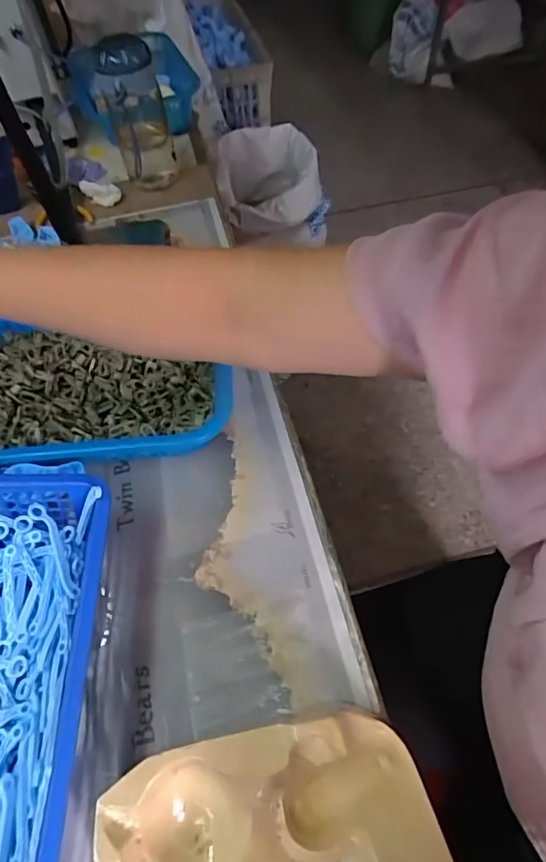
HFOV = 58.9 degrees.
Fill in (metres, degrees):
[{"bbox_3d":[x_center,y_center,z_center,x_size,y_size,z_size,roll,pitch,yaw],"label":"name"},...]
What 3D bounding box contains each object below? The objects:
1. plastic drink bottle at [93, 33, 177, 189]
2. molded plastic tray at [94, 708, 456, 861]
[{"bbox_3d":[-0.180,-0.418,0.643,0.076,0.159,0.095,-15,57,-7],"label":"plastic drink bottle"},{"bbox_3d":[0.007,0.251,0.264,0.188,0.055,0.153,-12,57,-5],"label":"molded plastic tray"}]

